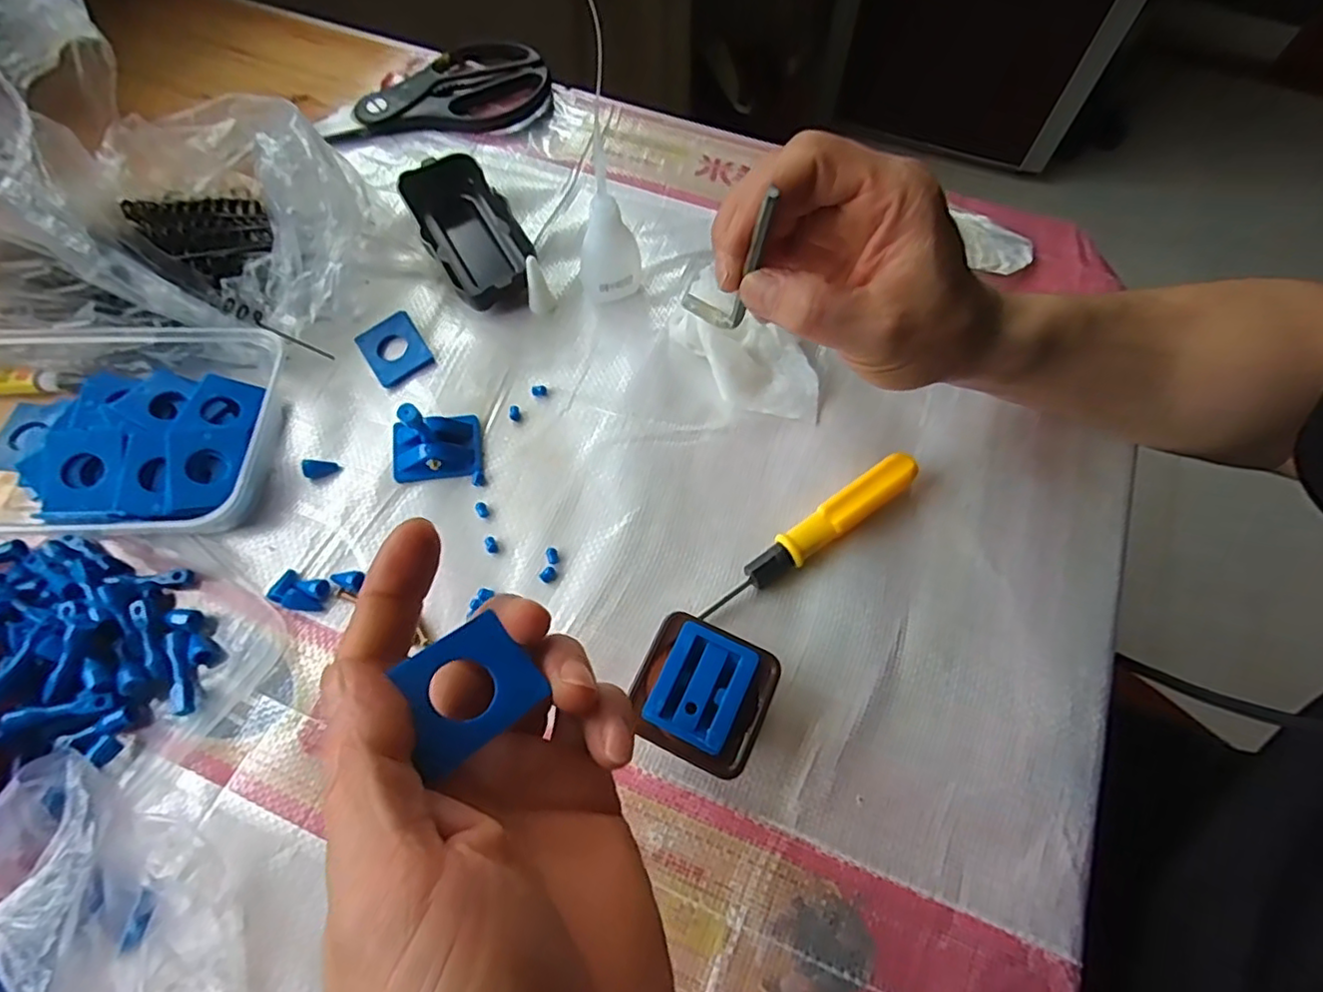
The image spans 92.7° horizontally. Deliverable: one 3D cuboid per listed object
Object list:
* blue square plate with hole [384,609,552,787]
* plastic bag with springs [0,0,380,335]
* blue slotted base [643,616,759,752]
[{"bbox_3d":[-0.055,0.054,0.178,0.032,0.004,0.038,47,49,11],"label":"blue square plate with hole"},{"bbox_3d":[-0.267,-0.163,0.323,0.205,0.129,0.164,6,65,3],"label":"plastic bag with springs"},{"bbox_3d":[0.017,0.079,0.262,0.035,0.004,0.044,24,68,11],"label":"blue slotted base"}]

